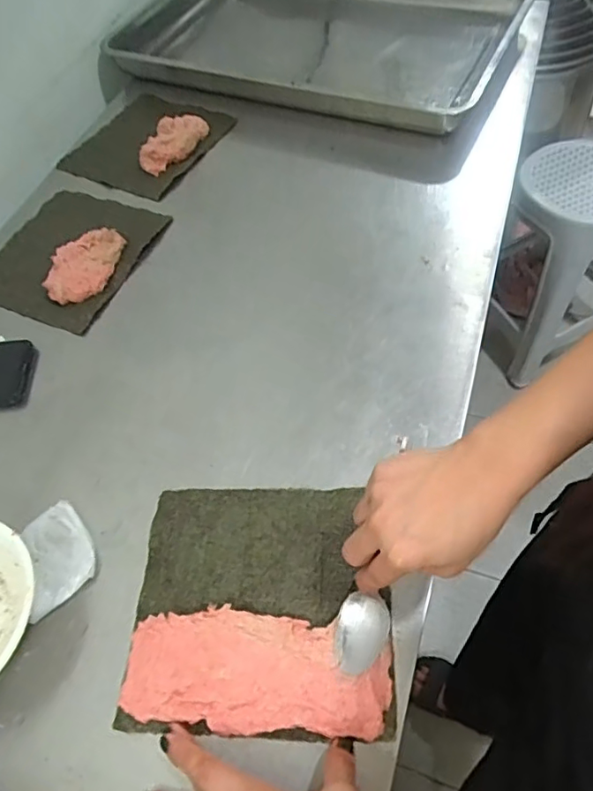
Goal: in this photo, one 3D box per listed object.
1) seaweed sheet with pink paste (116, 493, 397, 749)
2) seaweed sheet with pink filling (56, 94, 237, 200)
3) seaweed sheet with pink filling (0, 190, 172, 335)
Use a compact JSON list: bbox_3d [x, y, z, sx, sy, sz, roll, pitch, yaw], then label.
[{"bbox_3d":[-0.027,0.153,0.415,0.189,0.012,0.178,0,56,5],"label":"seaweed sheet with pink paste"},{"bbox_3d":[-0.214,-0.368,0.761,0.190,0.034,0.200,21,62,18],"label":"seaweed sheet with pink filling"},{"bbox_3d":[-0.274,-0.178,0.645,0.169,0.032,0.197,18,59,16],"label":"seaweed sheet with pink filling"}]

